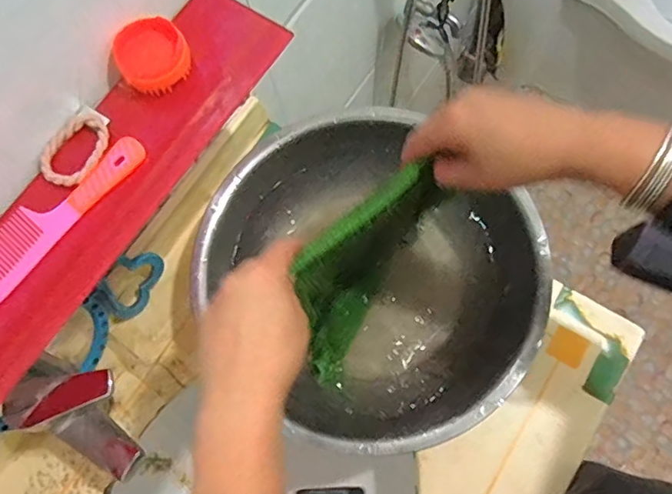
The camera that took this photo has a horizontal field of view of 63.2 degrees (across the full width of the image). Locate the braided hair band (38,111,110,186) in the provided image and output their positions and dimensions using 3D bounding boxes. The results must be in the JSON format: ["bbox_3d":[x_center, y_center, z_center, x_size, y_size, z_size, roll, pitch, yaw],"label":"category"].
[{"bbox_3d":[-0.208,-0.079,0.439,0.044,0.008,0.064,36,77,11],"label":"braided hair band"}]

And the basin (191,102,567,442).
[{"bbox_3d":[0.035,0.025,0.581,0.291,0.090,0.348,-40,76,-11],"label":"basin"}]

